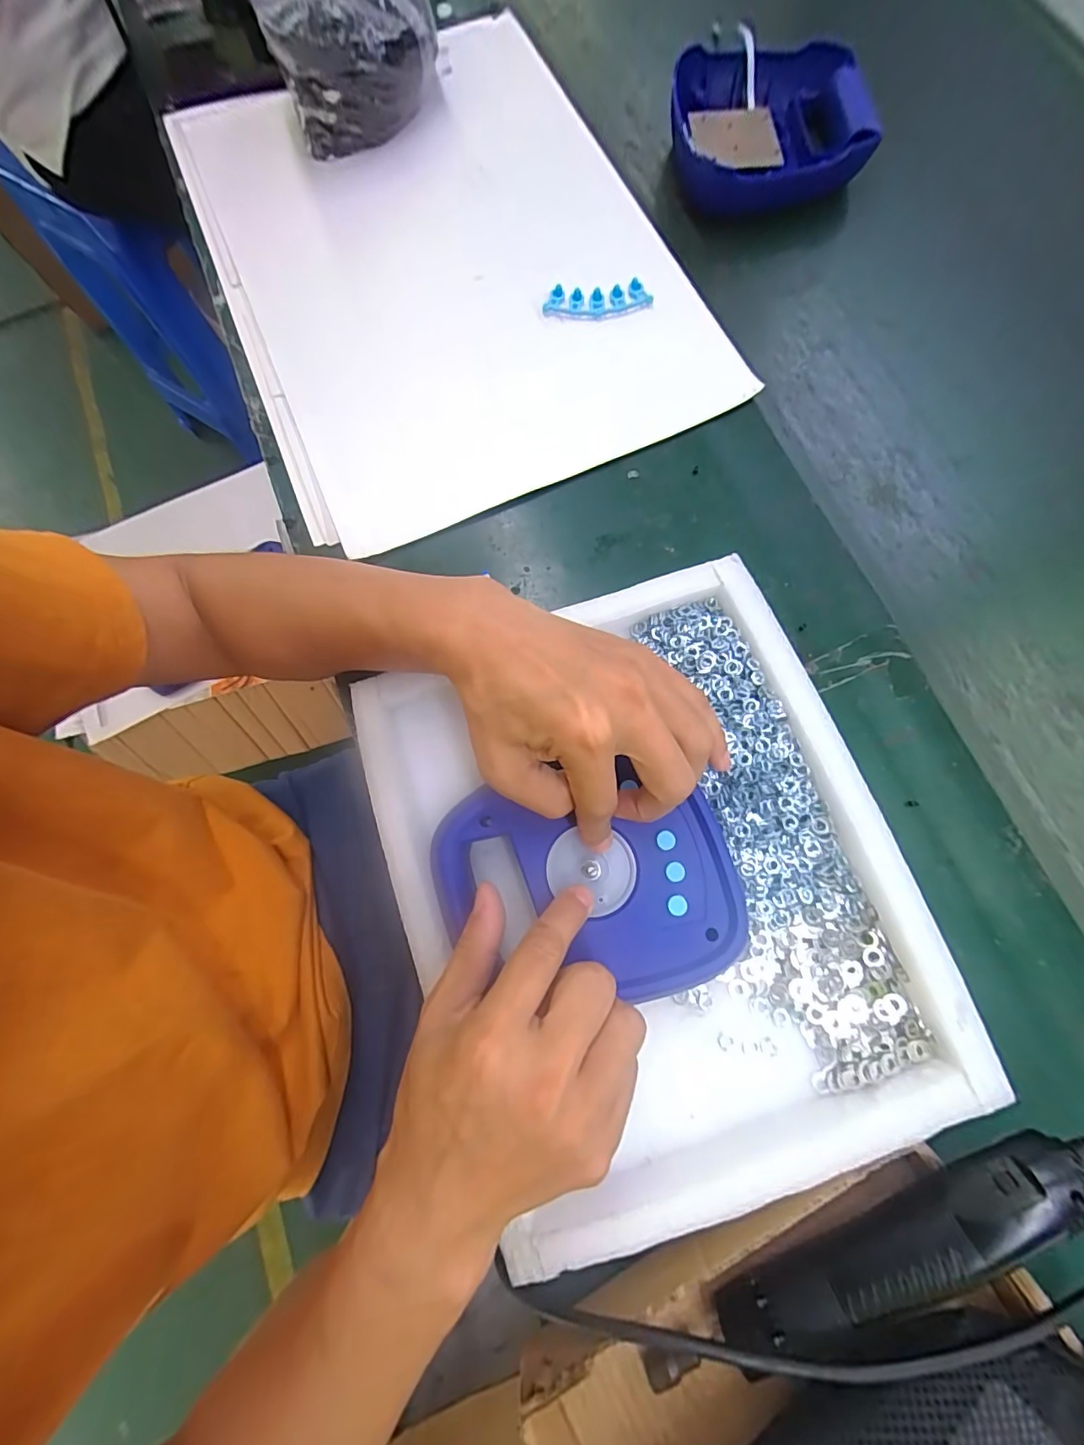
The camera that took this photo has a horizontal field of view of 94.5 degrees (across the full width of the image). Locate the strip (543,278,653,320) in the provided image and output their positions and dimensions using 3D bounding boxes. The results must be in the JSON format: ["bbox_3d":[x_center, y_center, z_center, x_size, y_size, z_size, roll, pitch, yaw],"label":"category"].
[{"bbox_3d":[0.052,-0.387,0.462,0.096,0.026,0.018,2,75,-1],"label":"strip"}]

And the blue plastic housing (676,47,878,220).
[{"bbox_3d":[0.206,-0.573,0.487,0.160,0.055,0.164,-13,76,-5],"label":"blue plastic housing"}]

